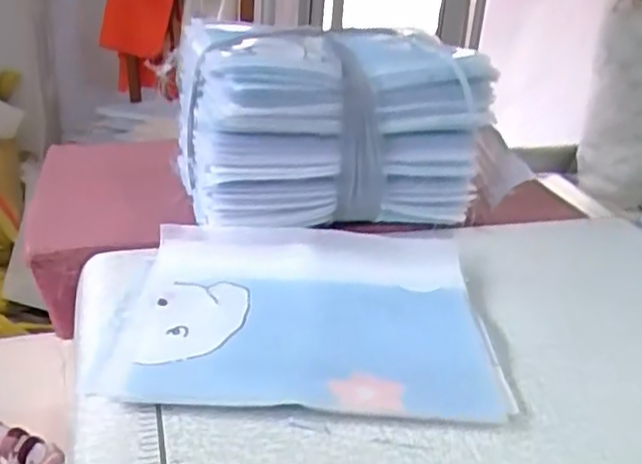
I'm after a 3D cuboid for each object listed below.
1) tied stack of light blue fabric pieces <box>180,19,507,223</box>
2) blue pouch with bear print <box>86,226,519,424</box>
[{"bbox_3d":[0.006,-0.086,0.598,0.232,0.164,0.125,-5,26,-18],"label":"tied stack of light blue fabric pieces"},{"bbox_3d":[-0.009,0.053,0.464,0.237,0.034,0.180,3,25,-2],"label":"blue pouch with bear print"}]

